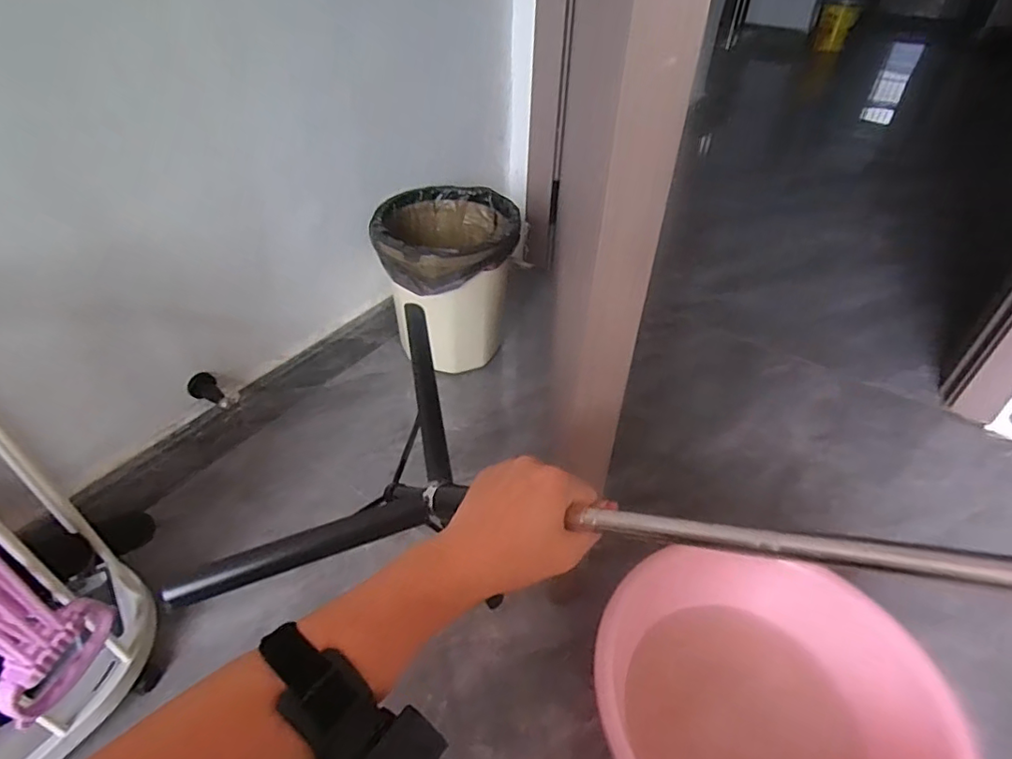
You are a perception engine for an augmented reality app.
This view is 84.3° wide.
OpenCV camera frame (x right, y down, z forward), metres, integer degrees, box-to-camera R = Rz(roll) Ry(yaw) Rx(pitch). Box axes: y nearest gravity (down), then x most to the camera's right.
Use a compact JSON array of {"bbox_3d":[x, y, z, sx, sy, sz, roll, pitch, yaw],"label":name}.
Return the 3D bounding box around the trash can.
[{"bbox_3d":[-0.111,-0.190,1.097,0.260,0.269,0.275,-7,42,-11],"label":"trash can"}]

